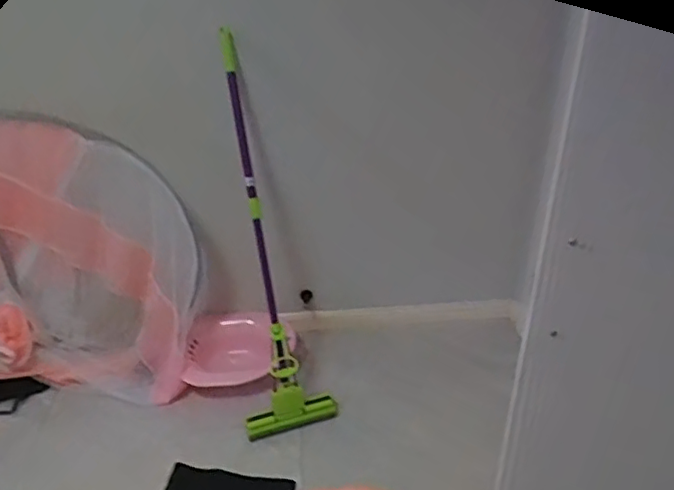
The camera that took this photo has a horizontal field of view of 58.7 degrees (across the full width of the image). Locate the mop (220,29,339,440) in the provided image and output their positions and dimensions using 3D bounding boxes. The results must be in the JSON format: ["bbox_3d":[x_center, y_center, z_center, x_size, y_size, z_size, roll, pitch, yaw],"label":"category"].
[{"bbox_3d":[-0.233,-0.020,1.765,0.256,1.151,0.155,-12,5,-17],"label":"mop"}]

